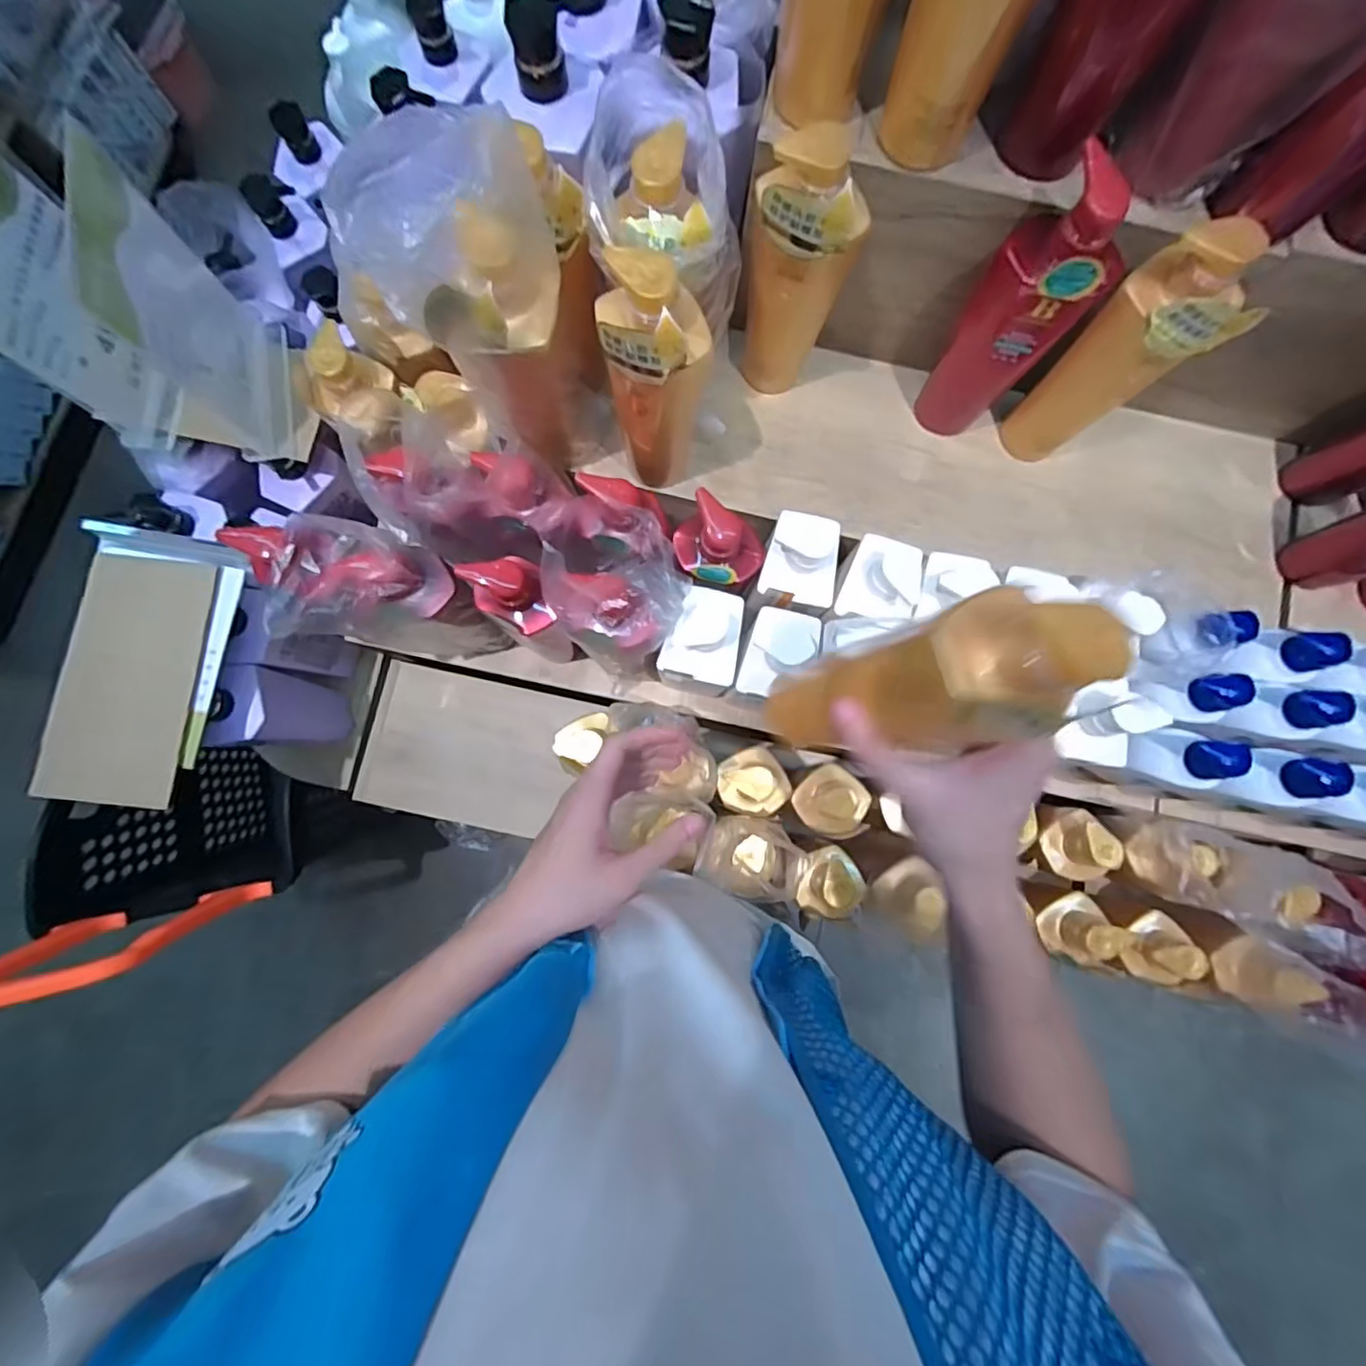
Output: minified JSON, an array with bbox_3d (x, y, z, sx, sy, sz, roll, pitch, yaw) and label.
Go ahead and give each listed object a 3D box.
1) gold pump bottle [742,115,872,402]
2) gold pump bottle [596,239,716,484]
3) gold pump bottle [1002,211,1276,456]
[{"bbox_3d":[0.092,-0.331,0.522,0.077,0.230,0.049,23,83,1],"label":"gold pump bottle"},{"bbox_3d":[-0.021,-0.236,0.504,0.074,0.230,0.056,-2,83,-2],"label":"gold pump bottle"},{"bbox_3d":[0.360,-0.264,0.522,0.052,0.242,0.076,-37,85,-6],"label":"gold pump bottle"}]

